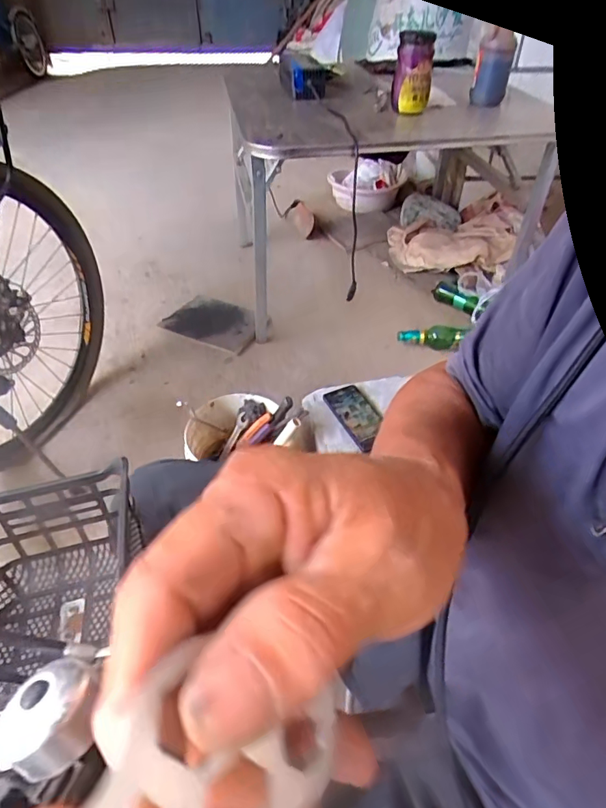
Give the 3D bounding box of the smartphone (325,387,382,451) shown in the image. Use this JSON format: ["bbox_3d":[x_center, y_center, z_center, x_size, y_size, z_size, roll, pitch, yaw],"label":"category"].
[{"bbox_3d":[0.108,0.022,0.987,0.083,0.017,0.166,-20,48,-19],"label":"smartphone"}]

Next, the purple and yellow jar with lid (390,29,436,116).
[{"bbox_3d":[0.237,-0.707,1.065,0.081,0.145,0.072,5,45,5],"label":"purple and yellow jar with lid"}]

